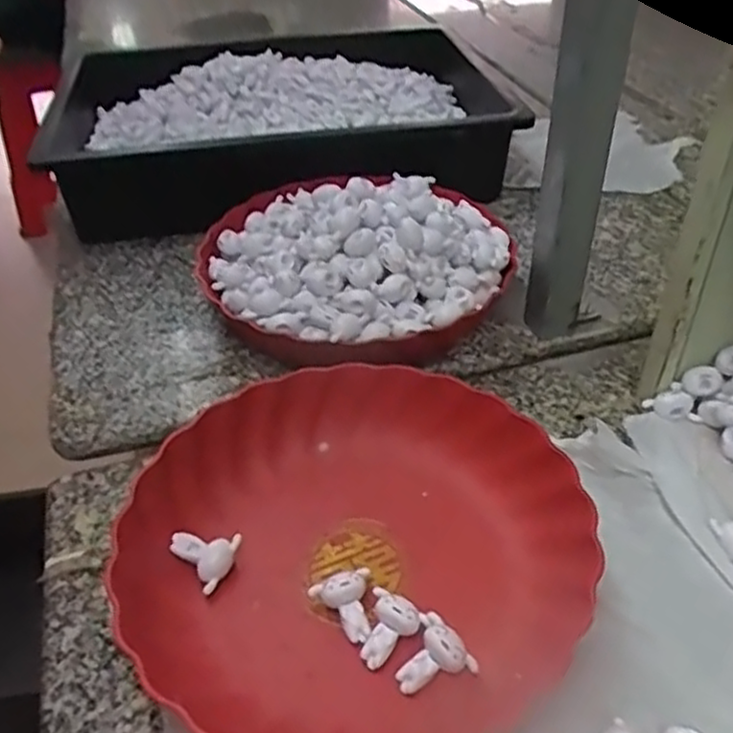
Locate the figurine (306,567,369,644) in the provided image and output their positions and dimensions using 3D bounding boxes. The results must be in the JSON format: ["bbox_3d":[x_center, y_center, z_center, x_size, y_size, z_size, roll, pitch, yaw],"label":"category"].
[{"bbox_3d":[-0.013,0.126,0.383,0.031,0.020,0.036,-6,40,-5],"label":"figurine"}]

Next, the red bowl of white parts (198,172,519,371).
[{"bbox_3d":[-0.007,-0.089,0.576,0.238,0.096,0.221,-1,40,1],"label":"red bowl of white parts"}]

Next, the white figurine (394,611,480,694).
[{"bbox_3d":[0.031,0.146,0.361,0.035,0.018,0.032,-29,47,-29],"label":"white figurine"}]

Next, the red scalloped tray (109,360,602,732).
[{"bbox_3d":[-0.004,0.094,0.401,0.238,0.046,0.227,16,43,20],"label":"red scalloped tray"}]

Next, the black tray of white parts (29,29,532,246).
[{"bbox_3d":[-0.088,-0.255,0.775,0.434,0.098,0.355,-9,40,-8],"label":"black tray of white parts"}]

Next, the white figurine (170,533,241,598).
[{"bbox_3d":[-0.090,0.103,0.412,0.036,0.016,0.032,27,48,30],"label":"white figurine"}]

